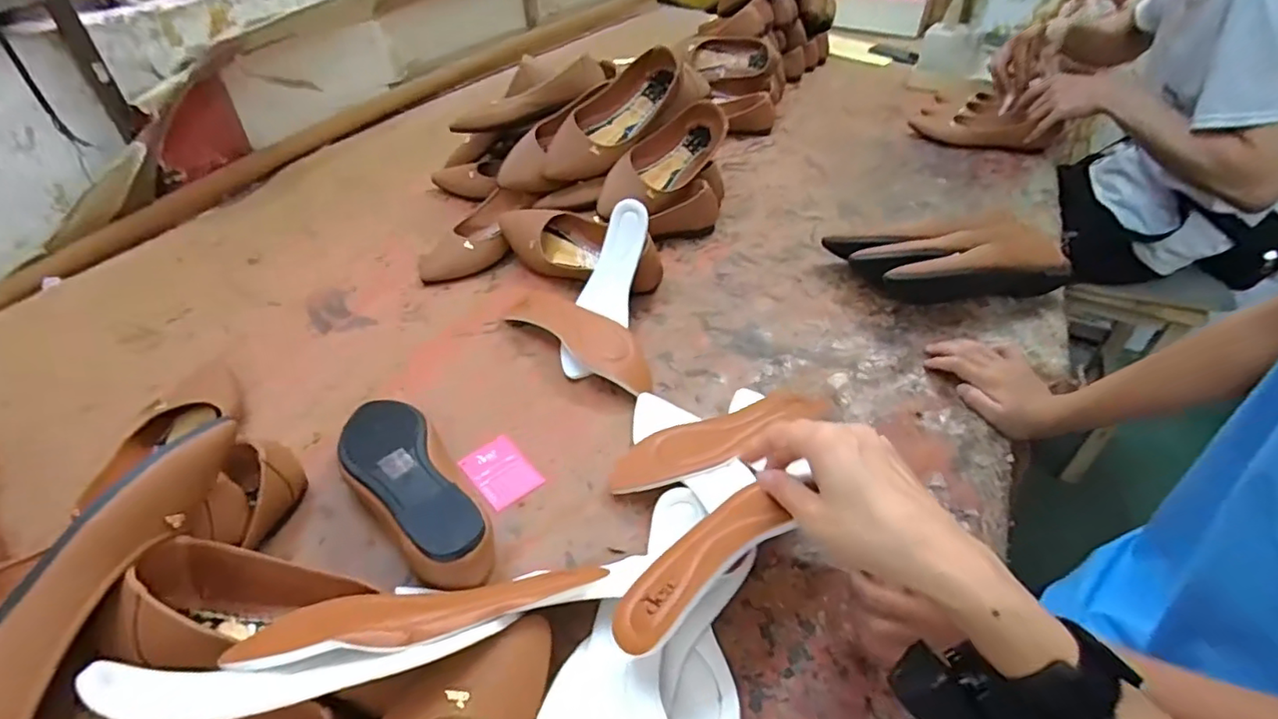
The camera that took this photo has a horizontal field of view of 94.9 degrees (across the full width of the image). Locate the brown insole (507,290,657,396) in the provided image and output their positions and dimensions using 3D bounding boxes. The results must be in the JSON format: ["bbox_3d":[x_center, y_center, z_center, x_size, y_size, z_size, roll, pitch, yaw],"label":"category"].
[{"bbox_3d":[-0.065,-0.028,0.675,0.210,0.028,0.068,32,53,30],"label":"brown insole"}]

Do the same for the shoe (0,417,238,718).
[{"bbox_3d":[-0.327,0.136,0.337,0.063,0.075,0.240,8,43,9],"label":"shoe"}]

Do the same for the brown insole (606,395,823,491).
[{"bbox_3d":[0.086,0.076,0.562,0.235,0.027,0.063,-17,46,-16],"label":"brown insole"}]

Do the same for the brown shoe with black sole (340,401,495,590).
[{"bbox_3d":[-0.193,0.112,0.499,0.078,0.068,0.214,-25,48,-24],"label":"brown shoe with black sole"}]

